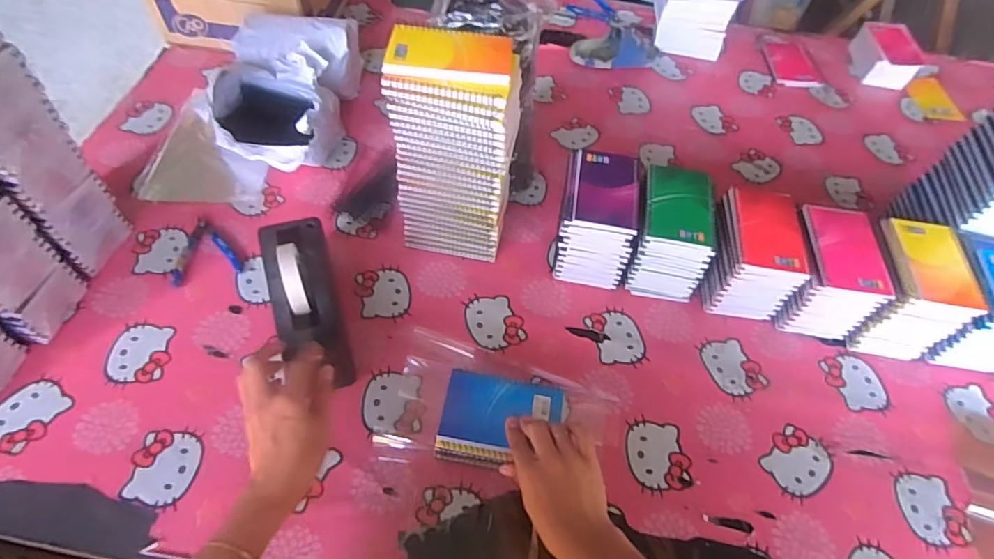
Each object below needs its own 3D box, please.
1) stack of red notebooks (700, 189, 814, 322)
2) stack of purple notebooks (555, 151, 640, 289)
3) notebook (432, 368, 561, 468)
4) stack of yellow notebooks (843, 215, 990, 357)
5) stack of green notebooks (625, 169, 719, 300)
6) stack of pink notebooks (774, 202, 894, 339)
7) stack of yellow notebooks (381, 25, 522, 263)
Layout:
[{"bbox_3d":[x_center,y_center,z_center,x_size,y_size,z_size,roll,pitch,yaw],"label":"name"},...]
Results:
[{"bbox_3d":[0.340,-0.032,0.727,0.098,0.124,0.133,7,56,0],"label":"stack of red notebooks"},{"bbox_3d":[0.135,-0.081,0.743,0.097,0.131,0.137,10,56,2],"label":"stack of purple notebooks"},{"bbox_3d":[0.004,0.158,0.592,0.129,0.016,0.097,10,56,2],"label":"notebook"},{"bbox_3d":[0.543,0.014,0.711,0.103,0.128,0.146,15,56,5],"label":"stack of yellow notebooks"},{"bbox_3d":[0.236,-0.060,0.734,0.094,0.135,0.132,13,56,4],"label":"stack of green notebooks"},{"bbox_3d":[0.441,-0.008,0.721,0.098,0.127,0.131,10,56,2],"label":"stack of pink notebooks"},{"bbox_3d":[-0.053,-0.154,0.685,0.140,0.295,0.102,14,56,5],"label":"stack of yellow notebooks"}]

